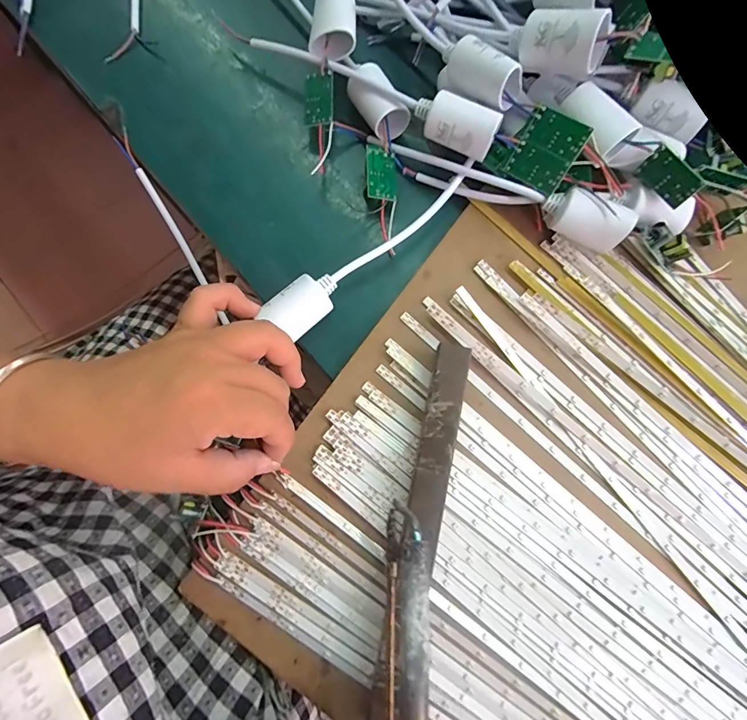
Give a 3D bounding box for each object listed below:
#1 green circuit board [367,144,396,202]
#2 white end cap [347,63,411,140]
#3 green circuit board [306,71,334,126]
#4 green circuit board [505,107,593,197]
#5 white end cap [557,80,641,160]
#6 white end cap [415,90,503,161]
[{"bbox_3d":[0.006,-0.129,0.281,0.021,0.004,0.039,3,80,-22],"label":"green circuit board"},{"bbox_3d":[0.001,-0.179,0.285,0.027,0.030,0.045,-36,82,-7],"label":"white end cap"},{"bbox_3d":[-0.038,-0.179,0.281,0.021,0.004,0.035,0,90,19],"label":"green circuit board"},{"bbox_3d":[0.108,-0.130,0.255,0.034,0.006,0.041,38,122,15],"label":"green circuit board"},{"bbox_3d":[0.135,-0.145,0.249,0.027,0.023,0.044,-40,84,-9],"label":"white end cap"},{"bbox_3d":[0.051,-0.149,0.257,0.052,0.022,0.022,26,80,3],"label":"white end cap"}]

